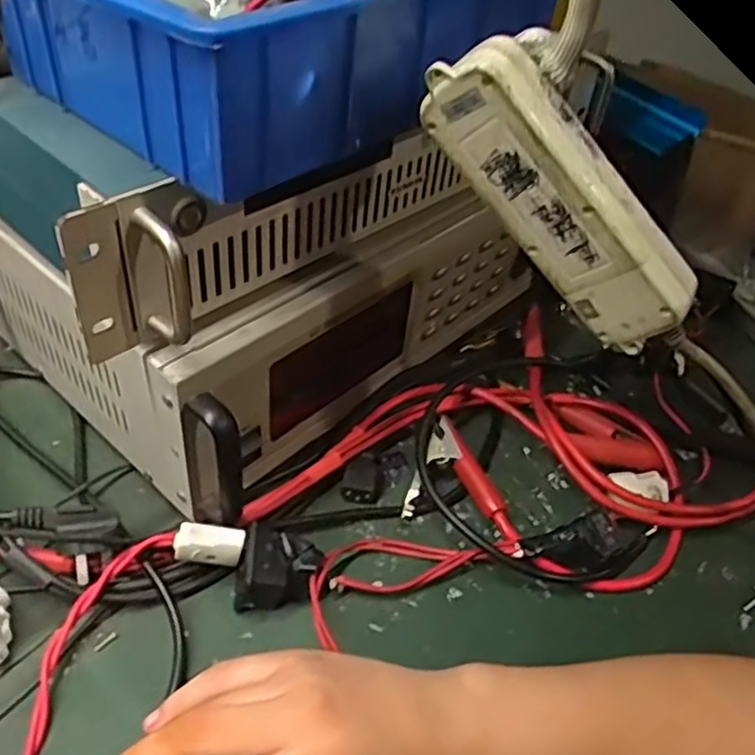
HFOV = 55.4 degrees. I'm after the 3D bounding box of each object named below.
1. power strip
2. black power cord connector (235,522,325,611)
[{"bbox_3d":[0.092,-0.088,0.368,0.171,0.061,0.027,47,43,-16],"label":"power strip"},{"bbox_3d":[-0.060,0.119,0.435,0.045,0.041,0.039,9,43,1],"label":"black power cord connector"}]

